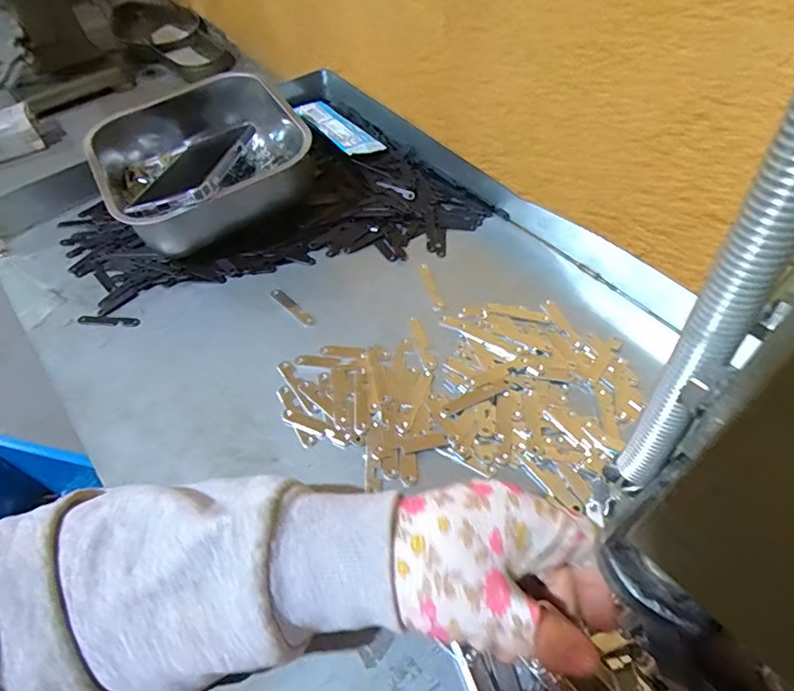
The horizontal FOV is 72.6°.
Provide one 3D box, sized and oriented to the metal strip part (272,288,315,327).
[{"bbox_3d":[-0.087,-0.033,0.449,0.010,0.007,0.053,-38,59,-22],"label":"metal strip part"}]

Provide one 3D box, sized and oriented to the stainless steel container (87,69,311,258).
[{"bbox_3d":[-0.177,-0.171,0.513,0.181,0.078,0.183,-28,56,-15],"label":"stainless steel container"}]

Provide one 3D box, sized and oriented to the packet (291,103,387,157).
[{"bbox_3d":[-0.065,-0.230,0.575,0.044,0.017,0.119,-33,57,-19],"label":"packet"}]

